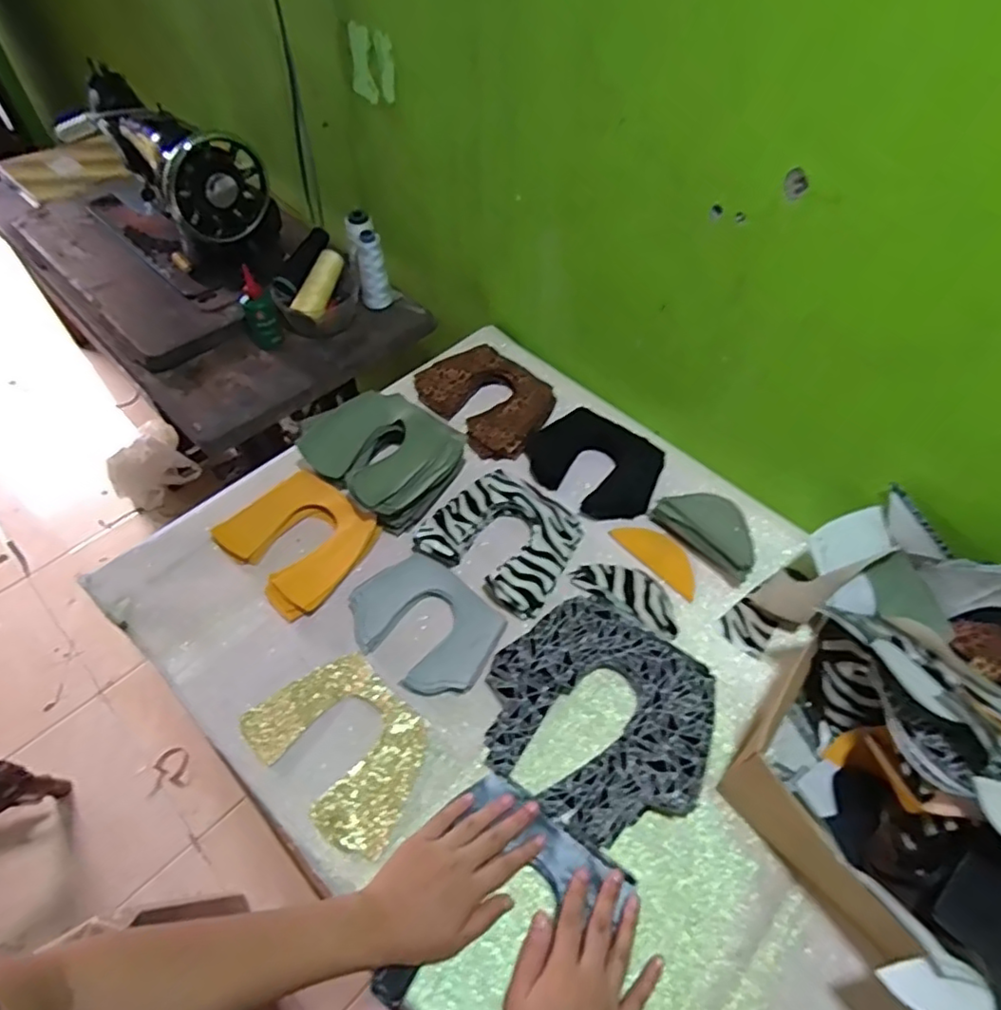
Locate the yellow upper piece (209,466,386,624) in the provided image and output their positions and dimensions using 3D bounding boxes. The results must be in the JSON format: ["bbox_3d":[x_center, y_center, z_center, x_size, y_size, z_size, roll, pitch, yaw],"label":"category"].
[{"bbox_3d":[-0.221,0.036,0.688,0.151,0.015,0.135,37,61,23],"label":"yellow upper piece"}]

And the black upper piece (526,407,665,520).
[{"bbox_3d":[0.115,-0.052,0.756,0.157,0.022,0.122,37,61,23],"label":"black upper piece"}]

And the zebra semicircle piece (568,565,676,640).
[{"bbox_3d":[0.138,0.093,0.664,0.118,0.012,0.056,29,58,19],"label":"zebra semicircle piece"}]

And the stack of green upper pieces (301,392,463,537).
[{"bbox_3d":[-0.138,-0.061,0.733,0.164,0.057,0.145,35,61,22],"label":"stack of green upper pieces"}]

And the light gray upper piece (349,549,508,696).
[{"bbox_3d":[-0.077,0.119,0.628,0.155,0.005,0.114,36,60,22],"label":"light gray upper piece"}]

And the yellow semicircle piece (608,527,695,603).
[{"bbox_3d":[0.180,0.056,0.696,0.049,0.006,0.110,-34,62,-24],"label":"yellow semicircle piece"}]

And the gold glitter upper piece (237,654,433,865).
[{"bbox_3d":[-0.141,0.220,0.571,0.170,0.006,0.121,38,62,21],"label":"gold glitter upper piece"}]

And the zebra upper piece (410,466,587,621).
[{"bbox_3d":[0.006,0.033,0.682,0.149,0.032,0.134,30,58,19],"label":"zebra upper piece"}]

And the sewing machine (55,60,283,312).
[{"bbox_3d":[-0.520,-0.498,0.949,0.393,0.215,0.169,37,62,23],"label":"sewing machine"}]

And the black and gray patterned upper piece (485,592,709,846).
[{"bbox_3d":[0.091,0.192,0.576,0.202,0.026,0.189,32,59,20],"label":"black and gray patterned upper piece"}]

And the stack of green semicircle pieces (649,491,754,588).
[{"bbox_3d":[0.236,0.028,0.691,0.062,0.034,0.120,-31,60,-22],"label":"stack of green semicircle pieces"}]

